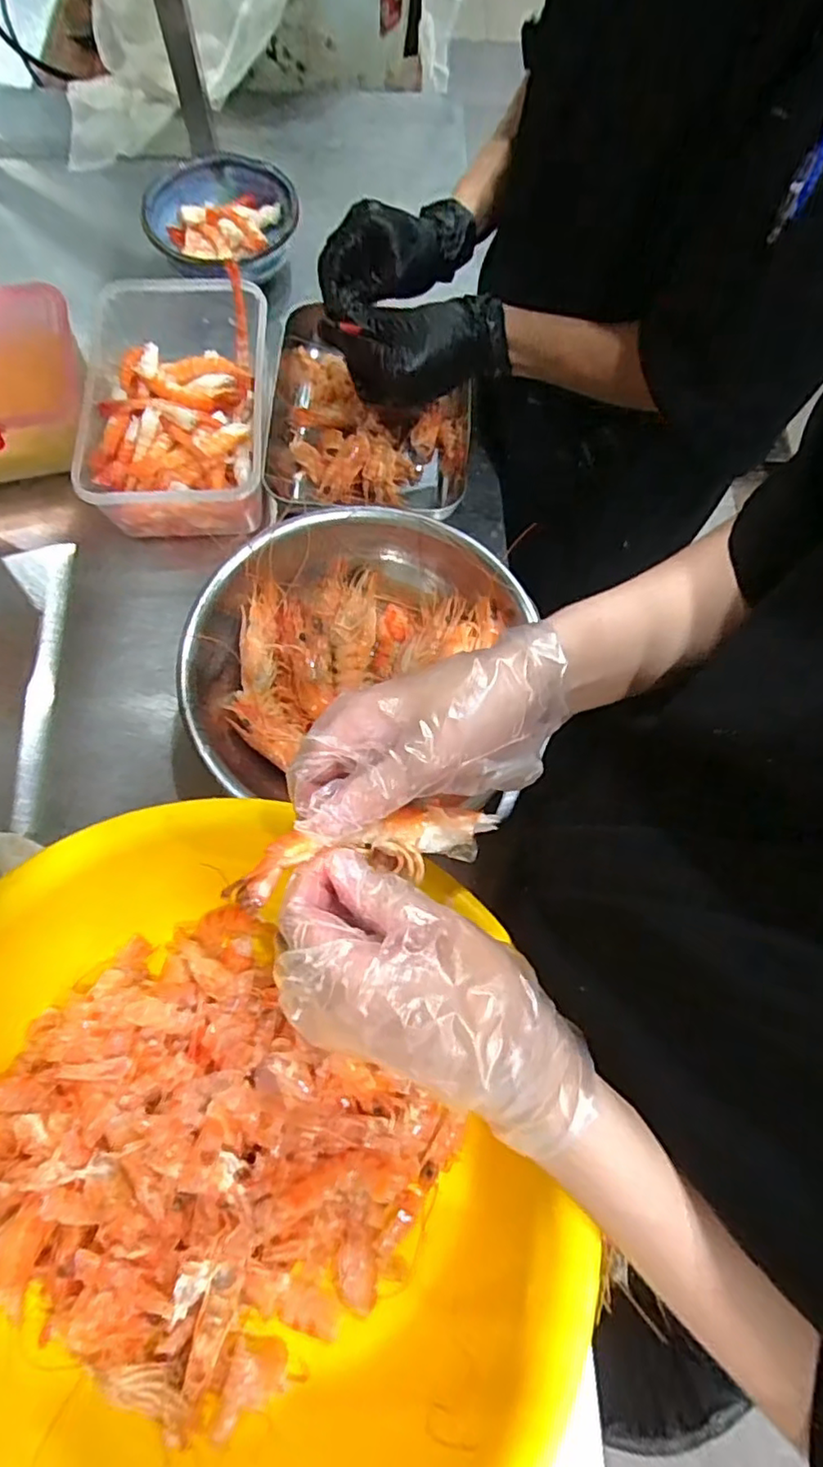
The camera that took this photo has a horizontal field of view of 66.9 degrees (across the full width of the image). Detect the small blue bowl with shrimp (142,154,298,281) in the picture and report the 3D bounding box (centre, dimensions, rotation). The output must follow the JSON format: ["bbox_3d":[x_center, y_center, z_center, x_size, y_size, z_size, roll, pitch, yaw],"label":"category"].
[{"bbox_3d":[-0.210,-0.549,0.676,0.160,0.054,0.160,1,72,-2],"label":"small blue bowl with shrimp"}]

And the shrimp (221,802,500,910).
[{"bbox_3d":[-0.020,0.055,0.293,0.131,0.018,0.031,-8,72,-23],"label":"shrimp"}]

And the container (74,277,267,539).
[{"bbox_3d":[-0.225,-0.319,0.603,0.173,0.076,0.255,-3,72,-3],"label":"container"}]

